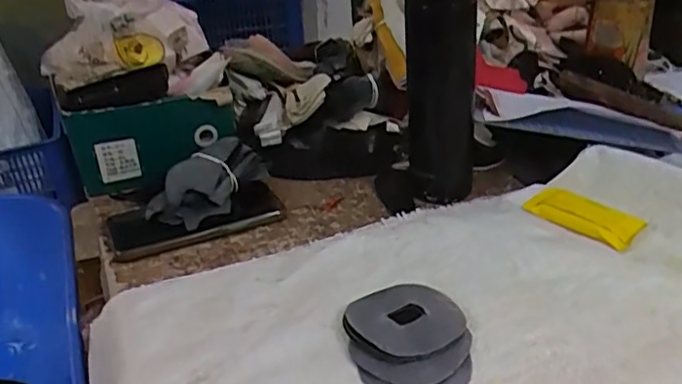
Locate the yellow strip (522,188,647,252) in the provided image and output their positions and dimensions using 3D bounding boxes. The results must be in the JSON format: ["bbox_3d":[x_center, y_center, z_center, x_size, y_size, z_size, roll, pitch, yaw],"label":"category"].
[{"bbox_3d":[0.220,0.021,0.556,0.047,0.009,0.097,-28,36,-37],"label":"yellow strip"}]

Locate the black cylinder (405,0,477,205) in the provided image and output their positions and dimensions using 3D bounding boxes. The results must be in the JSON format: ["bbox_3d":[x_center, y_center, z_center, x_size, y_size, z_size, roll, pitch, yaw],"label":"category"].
[{"bbox_3d":[0.097,-0.107,0.596,0.066,0.216,0.059,3,29,13],"label":"black cylinder"}]

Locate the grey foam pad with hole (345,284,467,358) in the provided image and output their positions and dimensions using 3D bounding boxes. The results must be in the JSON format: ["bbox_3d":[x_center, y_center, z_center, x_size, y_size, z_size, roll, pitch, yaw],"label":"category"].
[{"bbox_3d":[0.047,0.091,0.445,0.080,0.011,0.076,-20,32,-27],"label":"grey foam pad with hole"}]

